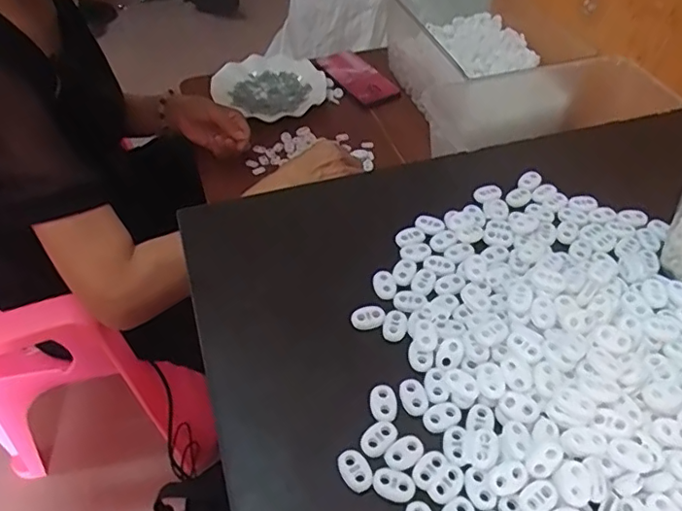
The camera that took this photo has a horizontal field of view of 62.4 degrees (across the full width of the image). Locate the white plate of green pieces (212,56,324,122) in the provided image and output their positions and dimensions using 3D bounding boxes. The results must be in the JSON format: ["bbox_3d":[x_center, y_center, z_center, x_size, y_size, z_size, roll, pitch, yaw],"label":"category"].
[{"bbox_3d":[-0.119,-0.287,0.931,0.179,0.034,0.179,0,49,0],"label":"white plate of green pieces"}]

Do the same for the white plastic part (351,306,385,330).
[{"bbox_3d":[0.018,0.040,0.370,0.022,0.004,0.016,-17,51,-14],"label":"white plastic part"}]

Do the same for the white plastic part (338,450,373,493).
[{"bbox_3d":[0.008,0.116,0.304,0.016,0.004,0.021,-22,52,-18],"label":"white plastic part"}]

